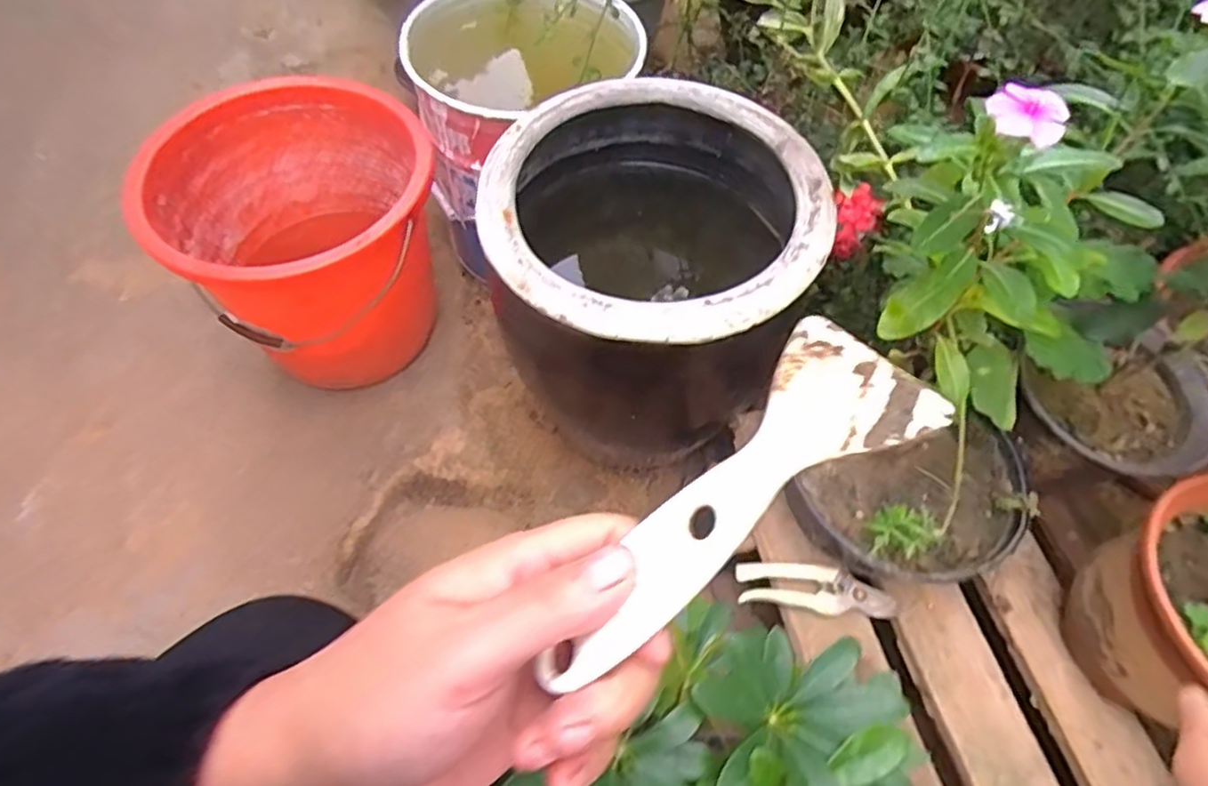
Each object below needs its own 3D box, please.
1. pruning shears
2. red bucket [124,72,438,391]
[{"bbox_3d":[0.206,0.189,0.652,0.152,0.015,0.050,7,59,0],"label":"pruning shears"},{"bbox_3d":[-0.349,-0.186,0.833,0.280,0.286,0.291,2,59,-3],"label":"red bucket"}]

